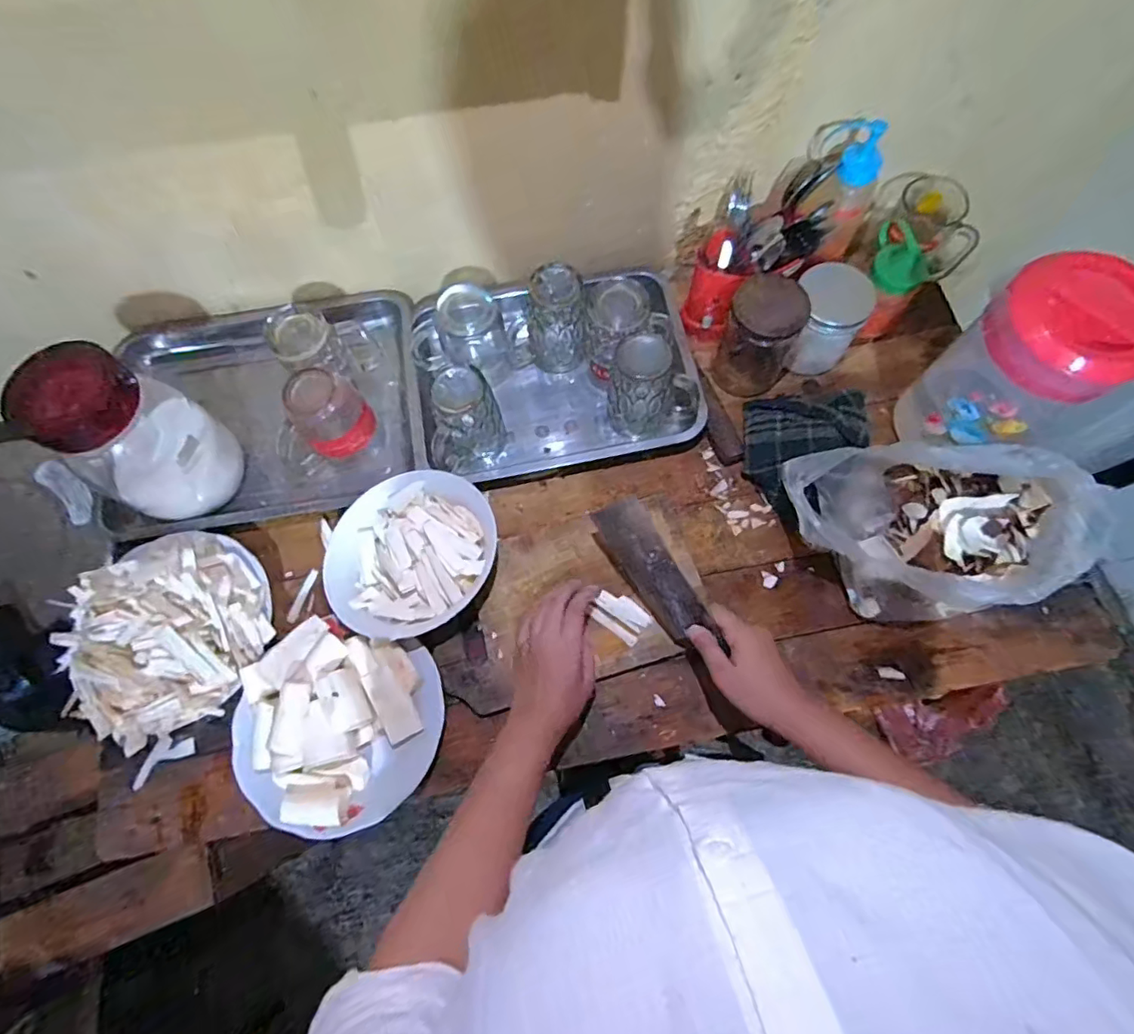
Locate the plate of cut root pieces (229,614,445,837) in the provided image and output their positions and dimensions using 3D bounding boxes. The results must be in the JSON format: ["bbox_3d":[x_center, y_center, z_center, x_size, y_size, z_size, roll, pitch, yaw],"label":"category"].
[{"bbox_3d":[-0.231,0.206,0.558,0.199,0.051,0.184,0,71,1],"label":"plate of cut root pieces"}]

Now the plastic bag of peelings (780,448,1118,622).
[{"bbox_3d":[0.363,0.017,0.577,0.275,0.139,0.163,-8,71,-2],"label":"plastic bag of peelings"}]

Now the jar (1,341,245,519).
[{"bbox_3d":[-0.442,-0.078,0.581,0.097,0.188,0.122,30,74,10],"label":"jar"}]

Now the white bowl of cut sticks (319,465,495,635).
[{"bbox_3d":[-0.168,0.039,0.609,0.182,0.071,0.174,0,71,1],"label":"white bowl of cut sticks"}]

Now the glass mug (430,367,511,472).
[{"bbox_3d":[-0.119,-0.114,0.650,0.083,0.112,0.093,-18,72,-5],"label":"glass mug"}]

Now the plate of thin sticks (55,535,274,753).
[{"bbox_3d":[-0.417,0.121,0.578,0.185,0.061,0.214,30,74,10],"label":"plate of thin sticks"}]

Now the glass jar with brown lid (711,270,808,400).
[{"bbox_3d":[0.227,-0.209,0.665,0.083,0.135,0.071,30,74,10],"label":"glass jar with brown lid"}]

